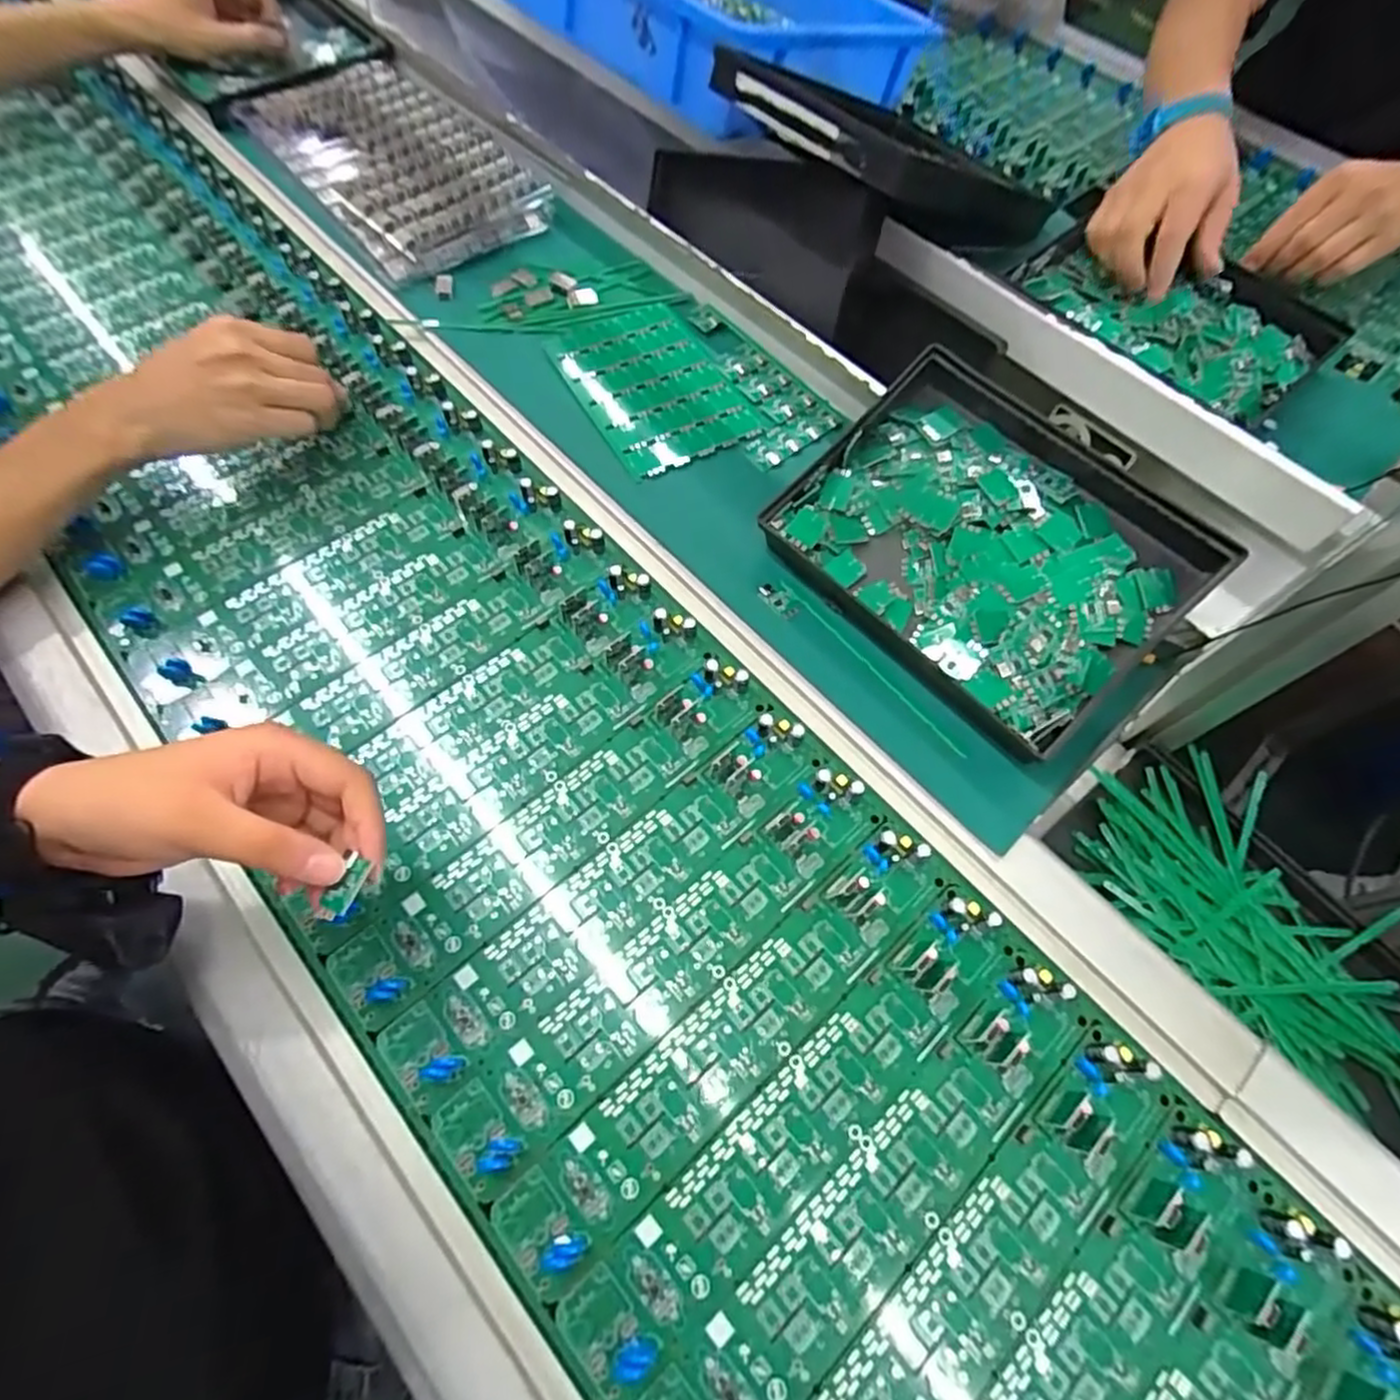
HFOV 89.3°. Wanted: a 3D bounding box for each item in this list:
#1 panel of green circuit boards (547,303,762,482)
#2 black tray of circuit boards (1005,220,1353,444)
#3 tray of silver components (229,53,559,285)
[{"bbox_3d":[-0.039,-0.245,0.550,0.108,0.005,0.169,-26,68,-14],"label":"panel of green circuit boards"},{"bbox_3d":[0.392,-0.318,0.598,0.233,0.044,0.197,40,69,16],"label":"black tray of circuit boards"},{"bbox_3d":[-0.280,-0.495,0.652,0.167,0.031,0.315,-36,68,-19],"label":"tray of silver components"}]

